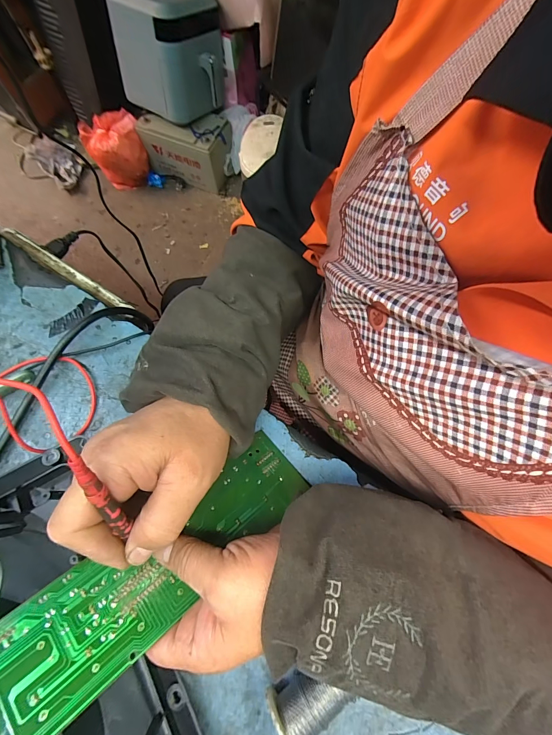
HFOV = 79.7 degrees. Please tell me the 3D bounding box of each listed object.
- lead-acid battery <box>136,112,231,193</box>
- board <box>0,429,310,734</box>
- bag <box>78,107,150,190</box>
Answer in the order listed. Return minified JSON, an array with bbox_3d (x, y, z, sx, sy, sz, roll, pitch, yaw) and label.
[{"bbox_3d":[-0.370,-0.939,1.403,0.362,0.231,0.194,23,73,8],"label":"lead-acid battery"},{"bbox_3d":[-0.084,0.138,0.227,0.252,0.005,0.066,-32,73,-30],"label":"board"},{"bbox_3d":[-0.659,-0.908,1.401,0.214,0.210,0.189,-34,74,-11],"label":"bag"}]

